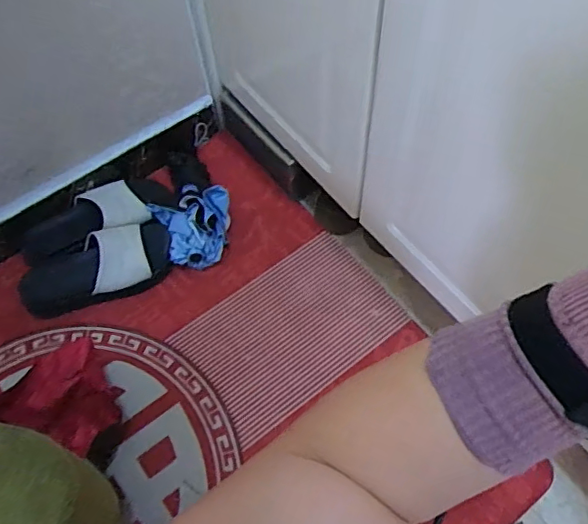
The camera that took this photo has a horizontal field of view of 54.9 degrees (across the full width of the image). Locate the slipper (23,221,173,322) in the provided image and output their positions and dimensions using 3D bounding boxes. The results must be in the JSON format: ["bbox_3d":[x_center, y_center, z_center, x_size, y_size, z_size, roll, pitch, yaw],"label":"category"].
[{"bbox_3d":[-0.318,0.007,0.906,0.245,0.077,0.116,-22,63,-10],"label":"slipper"}]

